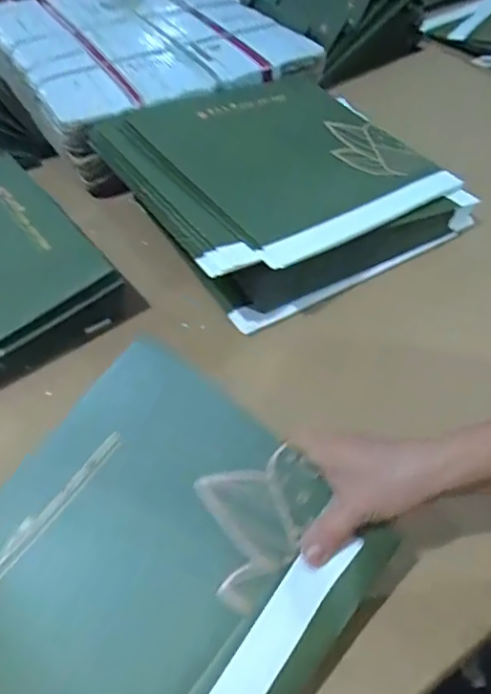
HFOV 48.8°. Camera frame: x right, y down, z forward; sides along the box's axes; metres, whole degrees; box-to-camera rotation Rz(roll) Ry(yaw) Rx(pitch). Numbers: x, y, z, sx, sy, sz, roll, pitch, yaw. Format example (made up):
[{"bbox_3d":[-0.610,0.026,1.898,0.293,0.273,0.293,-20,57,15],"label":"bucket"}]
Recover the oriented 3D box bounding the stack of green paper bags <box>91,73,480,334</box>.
[{"bbox_3d":[0.055,-0.234,0.744,0.404,0.134,0.354,-27,54,-19],"label":"stack of green paper bags"}]

